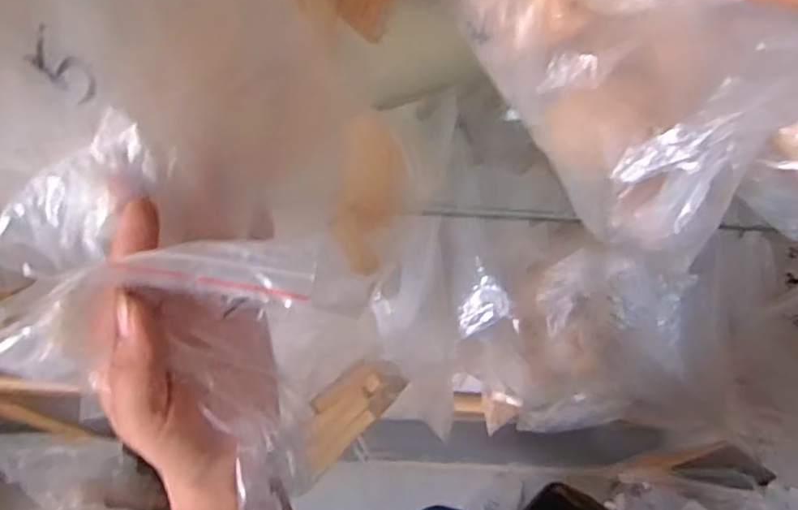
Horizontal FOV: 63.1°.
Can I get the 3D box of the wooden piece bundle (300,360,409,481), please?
[{"bbox_3d":[-0.031,0.092,0.389,0.034,0.025,0.077,41,73,19],"label":"wooden piece bundle"}]

